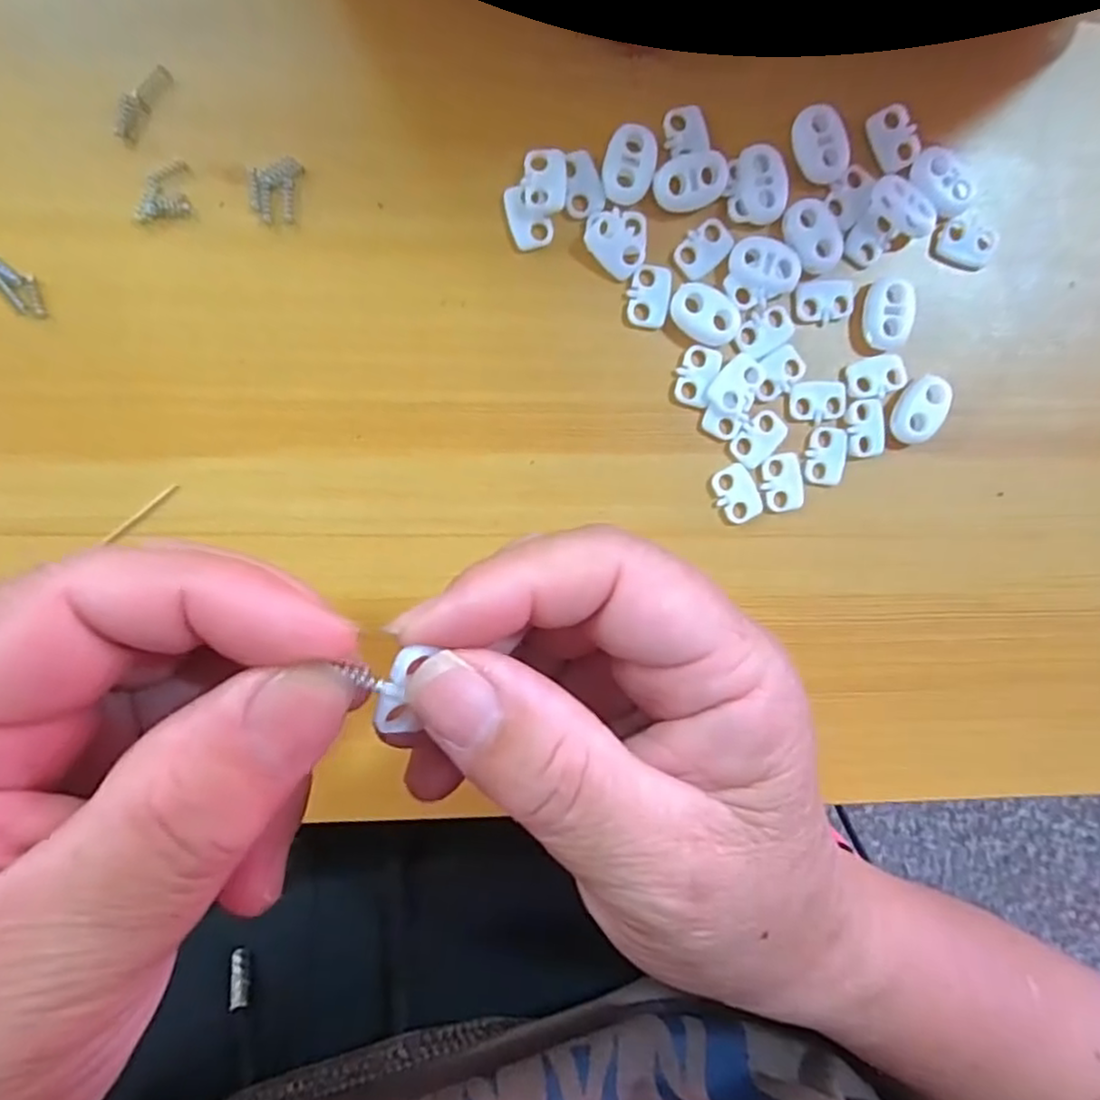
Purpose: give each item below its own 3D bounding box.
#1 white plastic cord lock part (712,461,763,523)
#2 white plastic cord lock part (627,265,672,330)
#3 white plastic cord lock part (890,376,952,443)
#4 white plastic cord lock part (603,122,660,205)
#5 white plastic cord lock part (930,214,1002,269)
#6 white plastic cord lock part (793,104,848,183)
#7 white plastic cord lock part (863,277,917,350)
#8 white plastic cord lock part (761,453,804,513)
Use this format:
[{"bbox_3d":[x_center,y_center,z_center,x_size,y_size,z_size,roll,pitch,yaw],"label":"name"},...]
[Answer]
[{"bbox_3d":[0.060,-0.018,0.215,0.013,0.004,0.018,-23,95,-4],"label":"white plastic cord lock part"},{"bbox_3d":[0.031,-0.078,0.206,0.012,0.004,0.018,6,93,-6],"label":"white plastic cord lock part"},{"bbox_3d":[0.118,-0.045,0.216,0.014,0.006,0.022,18,92,-6],"label":"white plastic cord lock part"},{"bbox_3d":[0.024,-0.114,0.202,0.015,0.004,0.021,13,92,-6],"label":"white plastic cord lock part"},{"bbox_3d":[0.132,-0.097,0.214,0.020,0.004,0.013,13,92,-6],"label":"white plastic cord lock part"},{"bbox_3d":[0.082,-0.123,0.205,0.014,0.004,0.022,-29,96,-3],"label":"white plastic cord lock part"},{"bbox_3d":[0.107,-0.074,0.212,0.016,0.005,0.021,9,93,-6],"label":"white plastic cord lock part"},{"bbox_3d":[0.075,-0.021,0.215,0.013,0.004,0.019,-7,94,-5],"label":"white plastic cord lock part"}]

